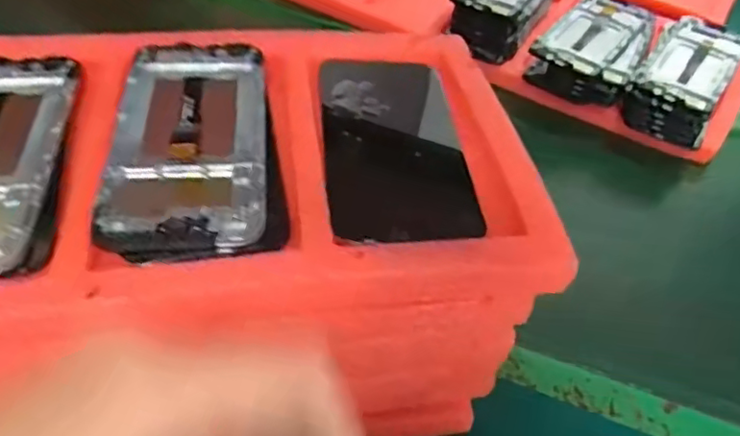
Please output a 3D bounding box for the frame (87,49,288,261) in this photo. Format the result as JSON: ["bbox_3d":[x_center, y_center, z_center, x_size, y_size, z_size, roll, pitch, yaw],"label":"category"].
[{"bbox_3d":[-0.091,-0.043,0.317,0.080,0.007,0.159,-6,47,-11],"label":"frame"}]

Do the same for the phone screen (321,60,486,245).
[{"bbox_3d":[0.013,-0.045,0.336,0.074,0.006,0.160,-1,46,-6],"label":"phone screen"}]

